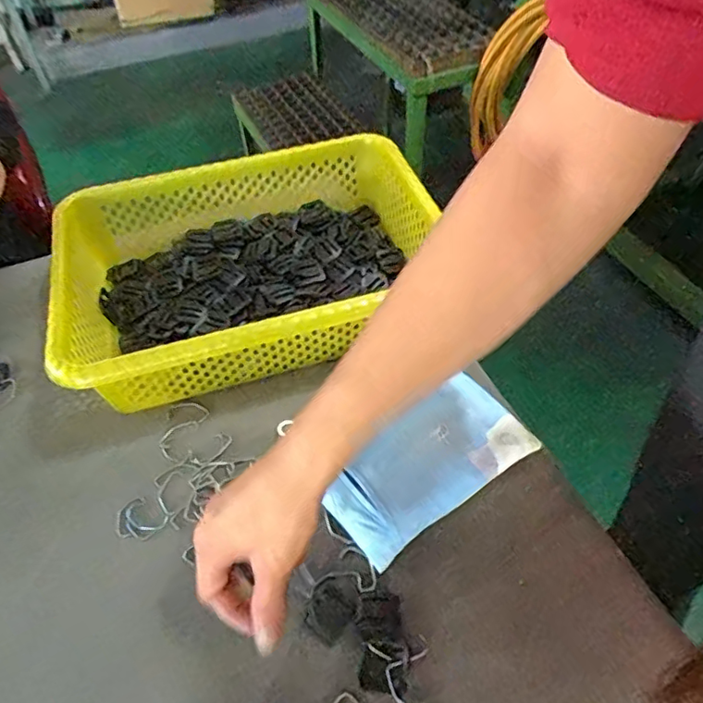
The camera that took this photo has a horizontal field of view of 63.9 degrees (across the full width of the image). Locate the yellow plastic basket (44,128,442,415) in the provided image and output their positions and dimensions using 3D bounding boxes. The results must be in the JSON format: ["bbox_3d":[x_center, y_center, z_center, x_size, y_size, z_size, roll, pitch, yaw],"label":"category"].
[{"bbox_3d":[-0.093,-0.079,0.542,0.348,0.088,0.248,-17,52,-12],"label":"yellow plastic basket"}]

